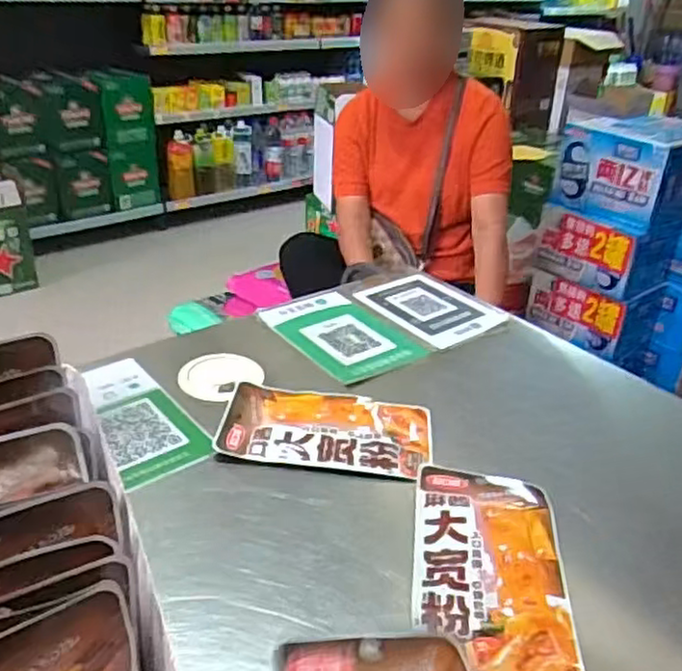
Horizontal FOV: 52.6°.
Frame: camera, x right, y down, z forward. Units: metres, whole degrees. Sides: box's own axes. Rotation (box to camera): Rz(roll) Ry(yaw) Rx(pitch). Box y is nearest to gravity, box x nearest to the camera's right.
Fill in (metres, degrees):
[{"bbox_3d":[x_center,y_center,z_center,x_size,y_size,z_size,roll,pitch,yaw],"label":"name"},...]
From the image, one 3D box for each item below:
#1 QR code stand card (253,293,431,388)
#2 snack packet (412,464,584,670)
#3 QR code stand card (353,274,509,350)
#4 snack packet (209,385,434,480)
[{"bbox_3d":[-0.004,-0.003,0.648,0.107,0.006,0.150,-20,38,-36],"label":"QR code stand card"},{"bbox_3d":[0.088,0.132,0.411,0.087,0.012,0.158,6,30,4],"label":"snack packet"},{"bbox_3d":[0.092,-0.028,0.709,0.107,0.006,0.129,-20,38,-34],"label":"QR code stand card"},{"bbox_3d":[-0.010,0.067,0.512,0.151,0.009,0.087,6,30,5],"label":"snack packet"}]

